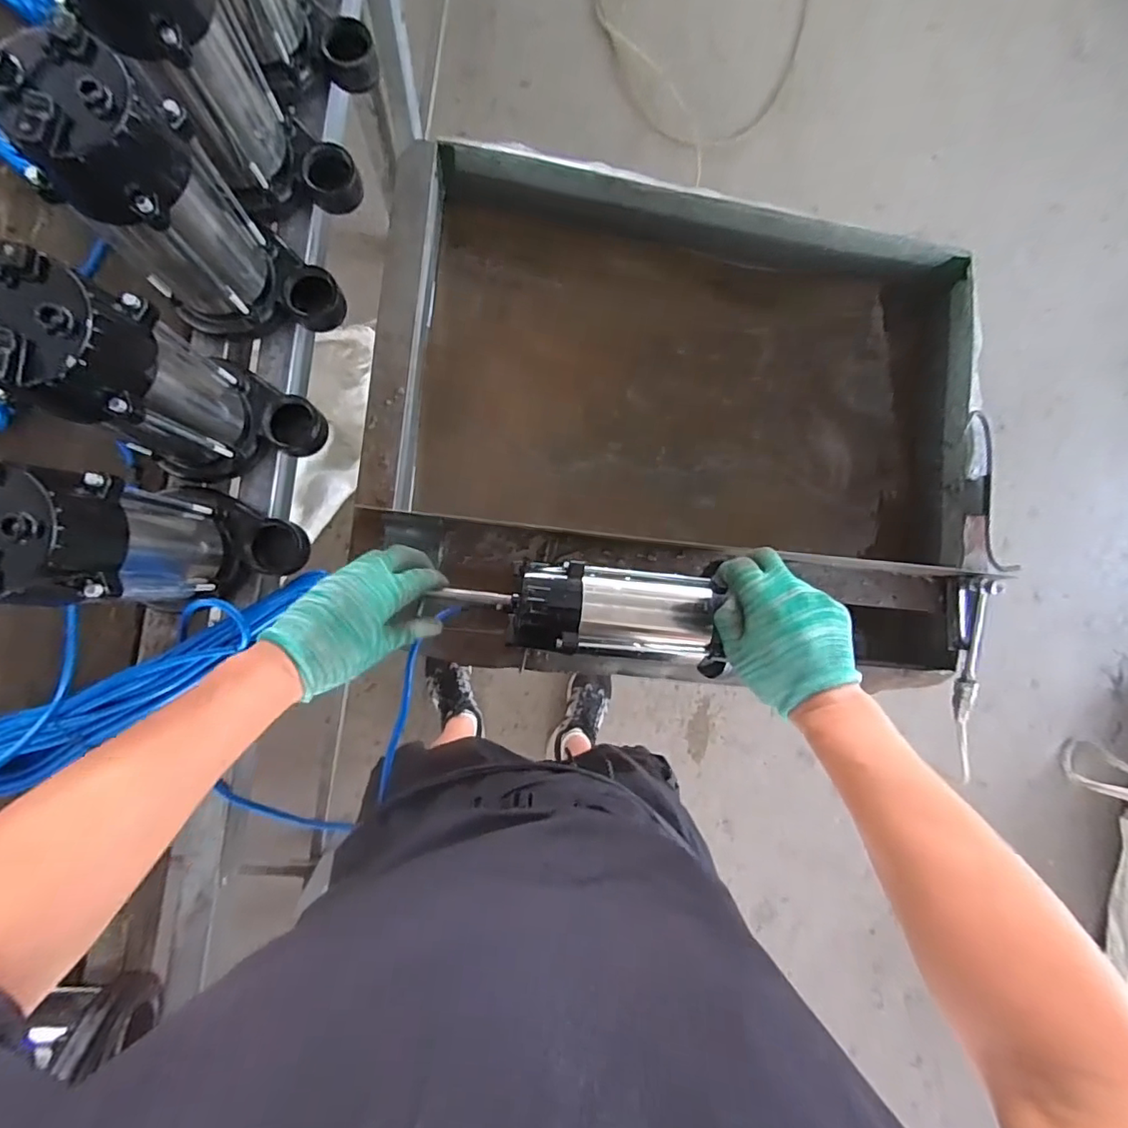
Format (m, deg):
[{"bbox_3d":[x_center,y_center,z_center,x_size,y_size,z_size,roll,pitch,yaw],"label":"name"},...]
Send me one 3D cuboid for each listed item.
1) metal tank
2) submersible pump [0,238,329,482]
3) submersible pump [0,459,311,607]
[{"bbox_3d":[0.154,-0.167,0.718,0.748,0.186,0.604,6,86,-8],"label":"metal tank"},{"bbox_3d":[-0.316,-0.152,0.439,0.162,0.223,0.103,-16,89,-9],"label":"submersible pump"},{"bbox_3d":[-0.330,-0.016,0.438,0.156,0.238,0.108,19,84,-7],"label":"submersible pump"}]

